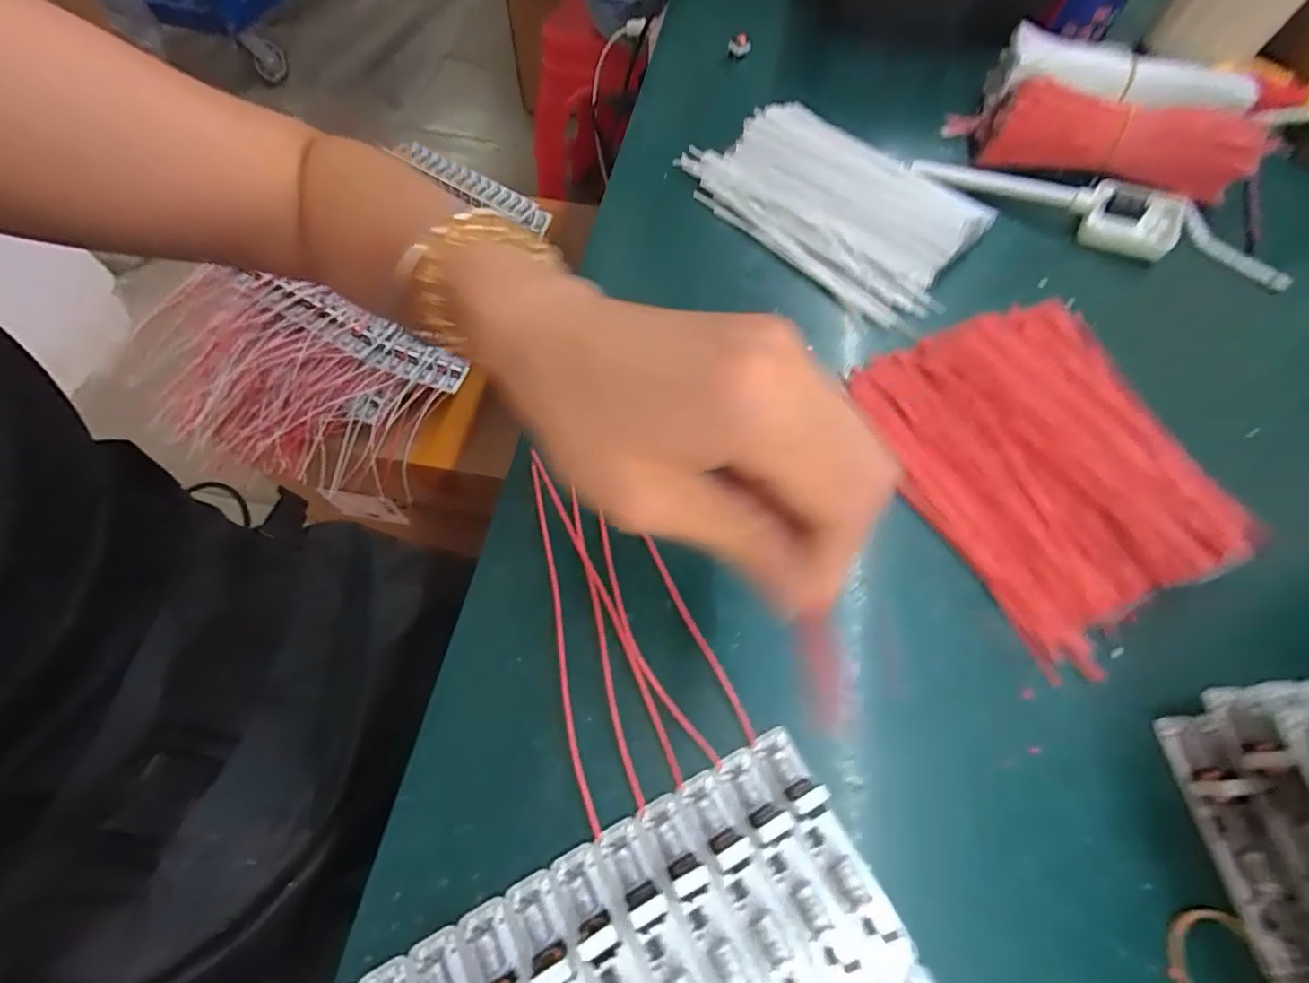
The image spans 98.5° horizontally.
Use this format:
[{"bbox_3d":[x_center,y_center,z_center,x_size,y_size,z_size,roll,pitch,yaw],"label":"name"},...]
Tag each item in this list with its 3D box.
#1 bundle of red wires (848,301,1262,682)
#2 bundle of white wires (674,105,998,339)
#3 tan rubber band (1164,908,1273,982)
[{"bbox_3d":[0.176,-0.016,0.253,0.124,0.021,0.156,-17,65,-11],"label":"bundle of red wires"},{"bbox_3d":[0.103,-0.175,0.335,0.169,0.016,0.112,37,67,15],"label":"bundle of white wires"},{"bbox_3d":[0.177,0.150,0.176,0.031,0.004,0.032,-7,63,-7],"label":"tan rubber band"}]

